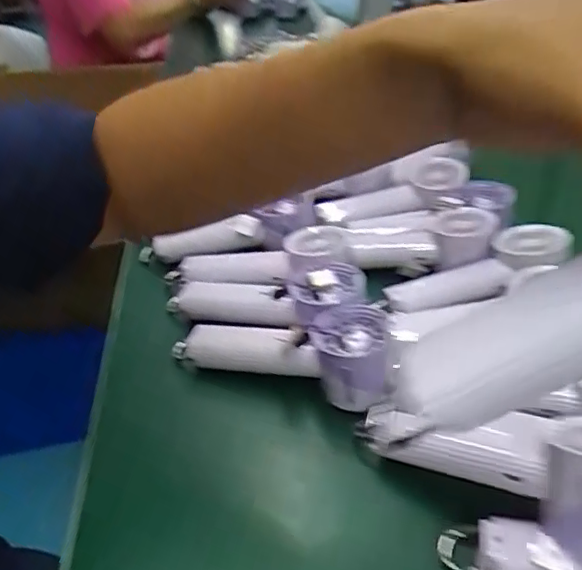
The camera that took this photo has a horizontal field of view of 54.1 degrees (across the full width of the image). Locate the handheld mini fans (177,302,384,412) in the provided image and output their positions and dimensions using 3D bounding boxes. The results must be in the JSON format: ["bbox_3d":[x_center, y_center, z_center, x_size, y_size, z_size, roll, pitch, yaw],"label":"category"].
[{"bbox_3d":[-0.010,0.047,0.486,0.184,0.044,0.069,8,38,14],"label":"handheld mini fans"}]

